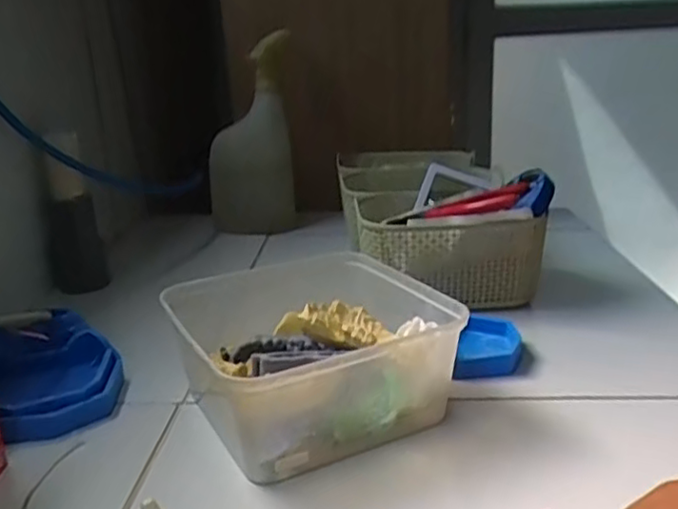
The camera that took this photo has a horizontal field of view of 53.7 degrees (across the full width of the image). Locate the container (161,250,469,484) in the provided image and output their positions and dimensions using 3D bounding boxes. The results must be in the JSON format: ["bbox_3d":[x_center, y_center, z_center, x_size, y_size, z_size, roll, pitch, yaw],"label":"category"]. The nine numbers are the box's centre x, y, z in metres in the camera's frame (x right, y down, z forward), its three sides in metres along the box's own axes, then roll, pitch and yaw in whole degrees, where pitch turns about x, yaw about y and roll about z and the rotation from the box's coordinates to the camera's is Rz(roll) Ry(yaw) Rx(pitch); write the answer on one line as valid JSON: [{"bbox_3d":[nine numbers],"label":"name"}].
[{"bbox_3d":[-0.022,0.060,0.457,0.164,0.069,0.180,-12,20,-26],"label":"container"}]

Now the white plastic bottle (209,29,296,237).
[{"bbox_3d":[-0.110,-0.143,0.834,0.106,0.225,0.081,-5,18,-8],"label":"white plastic bottle"}]

